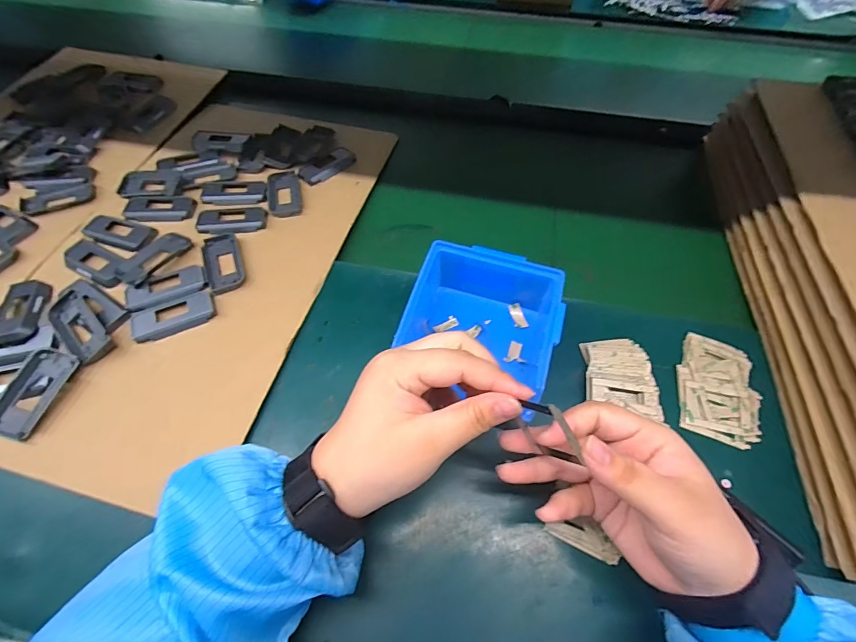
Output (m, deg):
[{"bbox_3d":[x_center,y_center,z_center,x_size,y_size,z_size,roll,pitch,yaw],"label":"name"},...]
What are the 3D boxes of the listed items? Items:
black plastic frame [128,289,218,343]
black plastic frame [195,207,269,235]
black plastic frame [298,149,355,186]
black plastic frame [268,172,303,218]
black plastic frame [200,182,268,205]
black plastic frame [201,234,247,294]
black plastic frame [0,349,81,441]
[{"bbox_3d":[-0.245,-0.005,0.386,0.072,0.009,0.036,-21,64,-14],"label":"black plastic frame"},{"bbox_3d":[-0.220,-0.113,0.450,0.074,0.005,0.040,-4,61,-5],"label":"black plastic frame"},{"bbox_3d":[-0.126,-0.197,0.507,0.031,0.006,0.077,41,67,19],"label":"black plastic frame"},{"bbox_3d":[-0.170,-0.151,0.475,0.038,0.004,0.070,-11,62,-9],"label":"black plastic frame"},{"bbox_3d":[-0.227,-0.152,0.471,0.073,0.004,0.039,-2,61,-4],"label":"black plastic frame"},{"bbox_3d":[-0.213,-0.063,0.418,0.036,0.004,0.074,-19,63,-13],"label":"black plastic frame"},{"bbox_3d":[-0.335,0.061,0.341,0.035,0.012,0.074,24,65,-13],"label":"black plastic frame"}]

